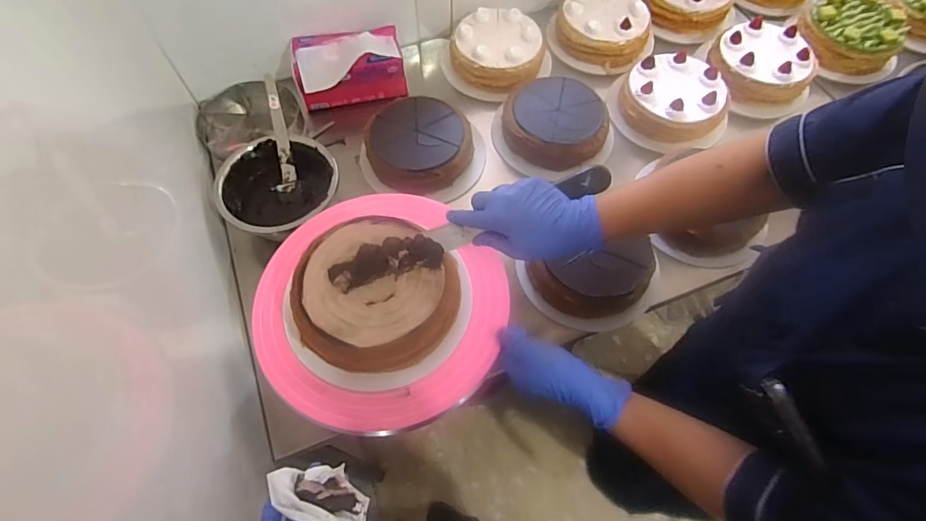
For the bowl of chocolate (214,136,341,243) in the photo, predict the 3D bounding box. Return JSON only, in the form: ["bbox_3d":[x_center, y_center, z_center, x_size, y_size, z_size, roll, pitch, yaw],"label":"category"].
[{"bbox_3d":[-0.275,-0.107,0.720,0.171,0.069,0.159,0,63,0],"label":"bowl of chocolate"}]

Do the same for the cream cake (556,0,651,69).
[{"bbox_3d":[0.272,-0.459,0.943,0.163,0.083,0.160,0,63,0],"label":"cream cake"}]

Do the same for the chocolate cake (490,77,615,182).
[{"bbox_3d":[0.159,-0.238,0.835,0.178,0.073,0.190,0,63,0],"label":"chocolate cake"}]

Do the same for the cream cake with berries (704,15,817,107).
[{"bbox_3d":[0.546,-0.368,0.867,0.165,0.055,0.178,0,63,0],"label":"cream cake with berries"}]

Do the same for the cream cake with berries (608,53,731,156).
[{"bbox_3d":[0.370,-0.279,0.837,0.175,0.068,0.191,0,63,0],"label":"cream cake with berries"}]

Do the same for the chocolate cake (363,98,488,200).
[{"bbox_3d":[-0.069,-0.186,0.790,0.192,0.066,0.180,23,65,11],"label":"chocolate cake"}]

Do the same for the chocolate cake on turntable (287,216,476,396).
[{"bbox_3d":[-0.092,0.043,0.515,0.180,0.072,0.177,0,63,0],"label":"chocolate cake on turntable"}]

